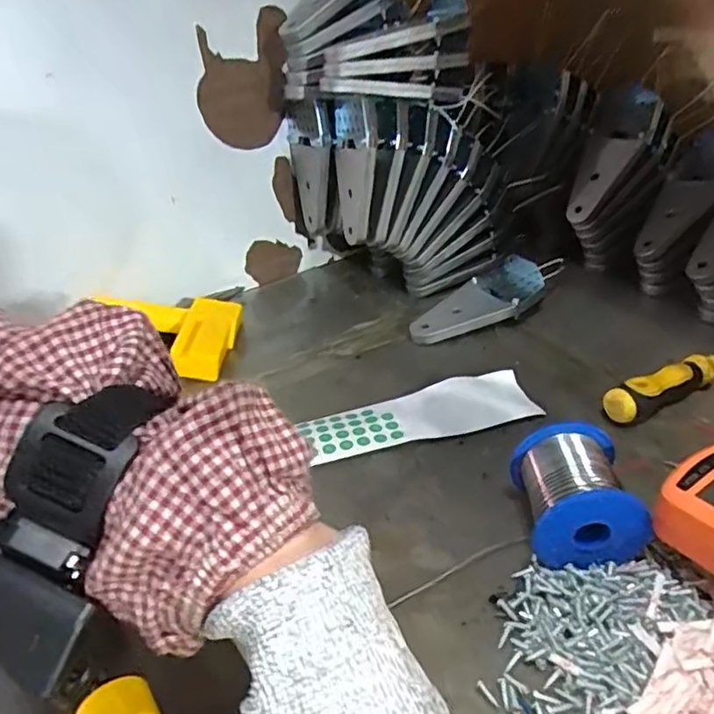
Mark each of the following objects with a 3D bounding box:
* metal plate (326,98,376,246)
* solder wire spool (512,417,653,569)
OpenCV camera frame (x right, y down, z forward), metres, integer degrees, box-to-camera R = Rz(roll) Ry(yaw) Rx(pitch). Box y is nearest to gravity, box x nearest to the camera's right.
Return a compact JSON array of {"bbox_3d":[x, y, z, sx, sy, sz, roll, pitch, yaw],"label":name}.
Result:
[{"bbox_3d":[-0.003,-0.175,0.583,0.013,0.133,0.058,-22,23,-32],"label":"metal plate"},{"bbox_3d":[0.127,0.078,0.358,0.069,0.053,0.069,-4,33,3],"label":"solder wire spool"}]

